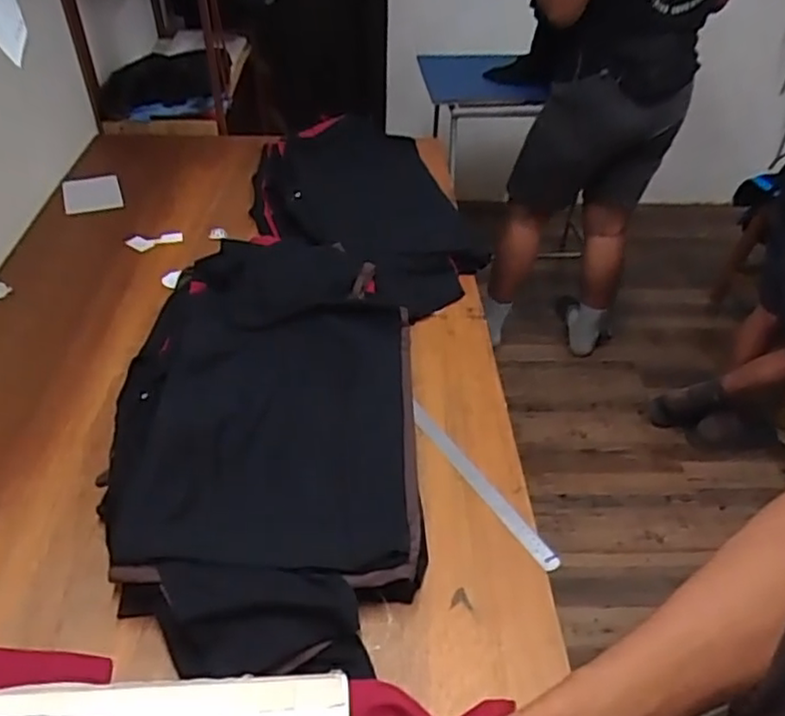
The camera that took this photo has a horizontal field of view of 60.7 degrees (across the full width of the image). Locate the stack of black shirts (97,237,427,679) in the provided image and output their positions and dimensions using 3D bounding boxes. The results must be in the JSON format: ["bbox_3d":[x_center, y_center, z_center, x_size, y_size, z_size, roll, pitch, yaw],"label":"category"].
[{"bbox_3d":[-0.170,0.065,0.923,0.398,0.088,0.704,-2,41,-2],"label":"stack of black shirts"}]

